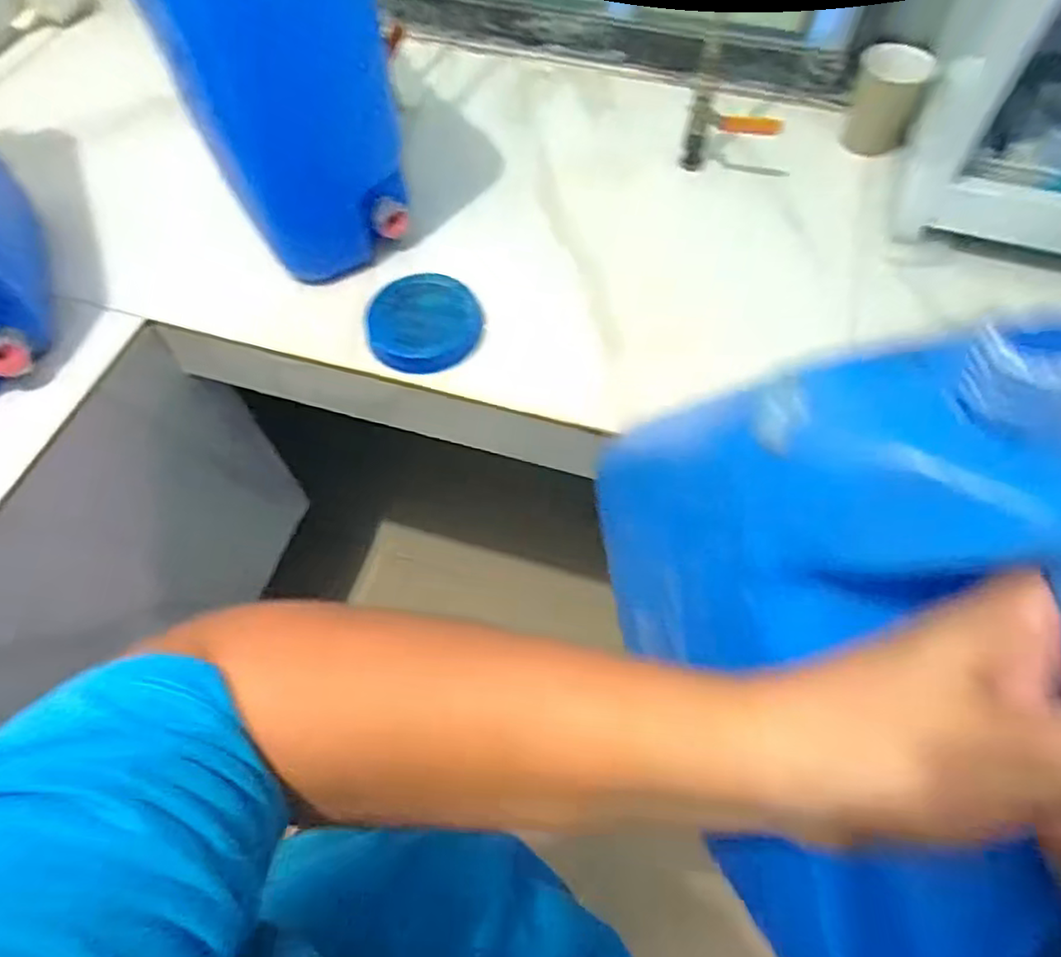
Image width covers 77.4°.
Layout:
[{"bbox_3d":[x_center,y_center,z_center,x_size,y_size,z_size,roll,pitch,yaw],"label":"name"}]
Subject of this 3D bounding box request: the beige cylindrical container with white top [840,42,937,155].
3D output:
[{"bbox_3d":[0.429,-0.461,0.805,0.080,0.081,0.086,0,60,0],"label":"beige cylindrical container with white top"}]

